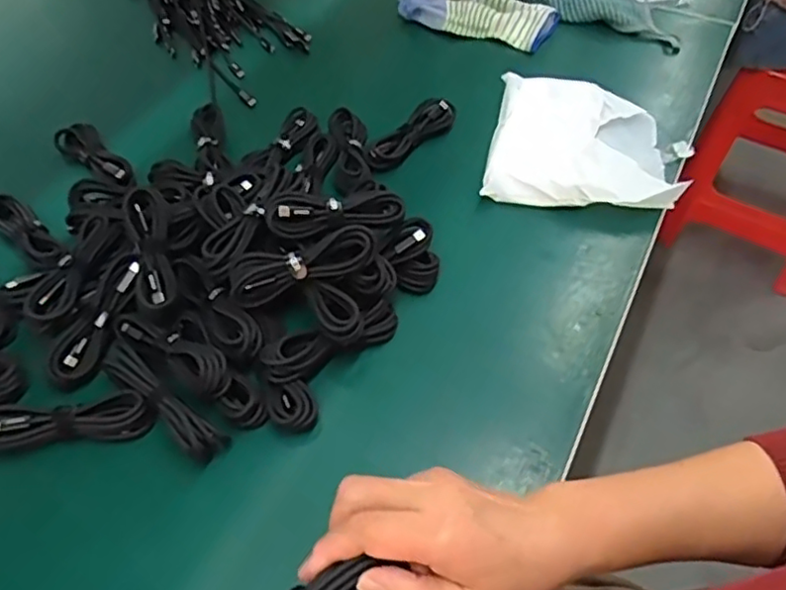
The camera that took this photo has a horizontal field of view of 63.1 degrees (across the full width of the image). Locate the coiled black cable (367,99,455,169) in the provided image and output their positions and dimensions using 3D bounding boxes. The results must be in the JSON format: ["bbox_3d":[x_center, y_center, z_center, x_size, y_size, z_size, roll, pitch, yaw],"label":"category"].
[{"bbox_3d":[0.021,-0.160,0.627,0.033,0.015,0.115,38,62,26],"label":"coiled black cable"}]

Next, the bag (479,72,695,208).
[{"bbox_3d":[0.189,-0.153,0.622,0.183,0.023,0.183,7,53,6],"label":"bag"}]

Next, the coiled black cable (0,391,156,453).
[{"bbox_3d":[-0.223,0.086,0.438,0.109,0.018,0.031,-9,53,-5],"label":"coiled black cable"}]

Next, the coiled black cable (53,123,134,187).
[{"bbox_3d":[-0.278,-0.130,0.608,0.121,0.026,0.037,36,61,25],"label":"coiled black cable"}]

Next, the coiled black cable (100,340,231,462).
[{"bbox_3d":[-0.162,0.070,0.443,0.113,0.021,0.025,32,60,24],"label":"coiled black cable"}]

